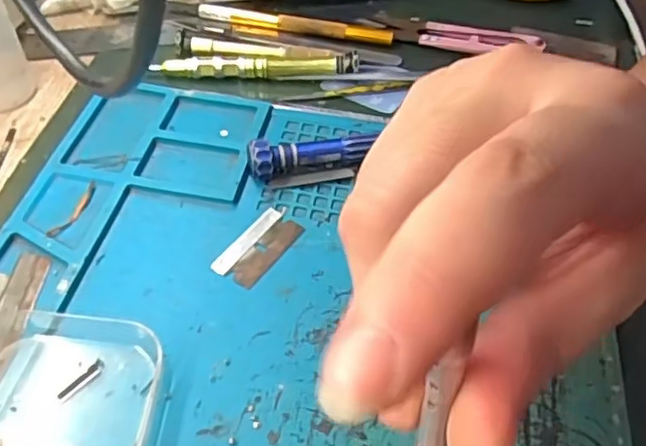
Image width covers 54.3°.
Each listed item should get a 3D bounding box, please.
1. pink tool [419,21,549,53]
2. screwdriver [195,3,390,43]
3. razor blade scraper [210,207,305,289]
[{"bbox_3d":[0.089,-0.104,0.359,0.065,0.009,0.019,14,50,8],"label":"pink tool"},{"bbox_3d":[-0.017,-0.117,0.362,0.114,0.005,0.008,12,49,7],"label":"screwdriver"},{"bbox_3d":[-0.026,0.008,0.261,0.020,0.004,0.040,28,53,19],"label":"razor blade scraper"}]

